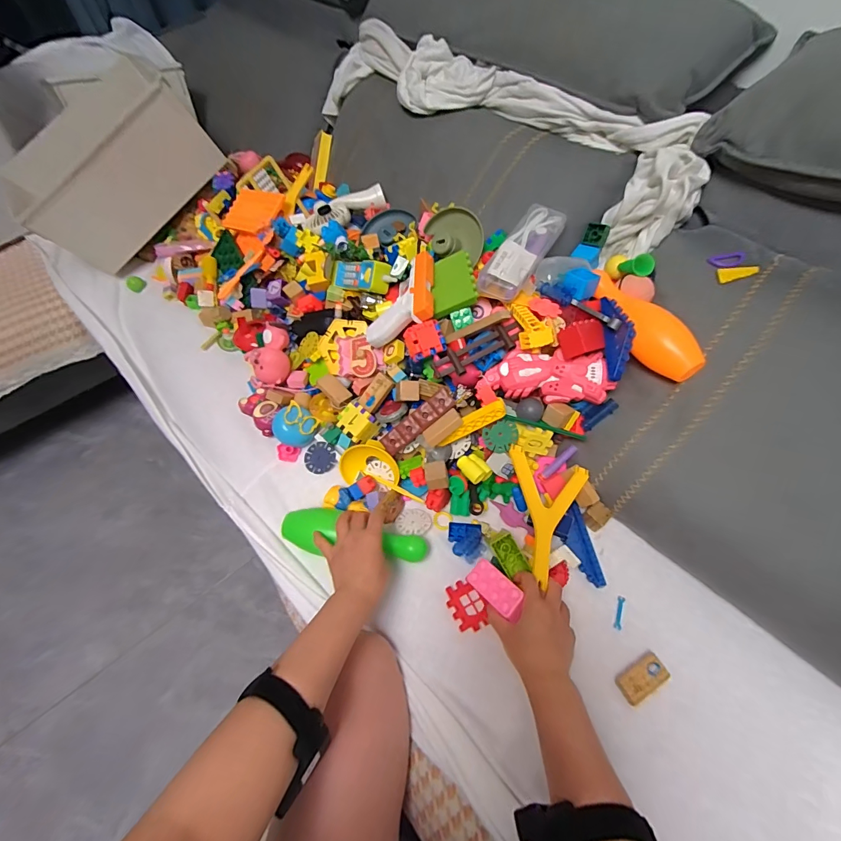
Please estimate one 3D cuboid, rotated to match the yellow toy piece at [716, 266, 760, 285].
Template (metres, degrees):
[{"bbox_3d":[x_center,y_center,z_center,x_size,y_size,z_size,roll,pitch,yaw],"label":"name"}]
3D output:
[{"bbox_3d":[0.432,-0.199,0.545,0.049,0.004,0.022,-2,74,10],"label":"yellow toy piece"}]

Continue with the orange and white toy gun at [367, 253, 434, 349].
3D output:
[{"bbox_3d":[-0.030,-0.184,0.617,0.119,0.027,0.116,-21,55,32],"label":"orange and white toy gun"}]

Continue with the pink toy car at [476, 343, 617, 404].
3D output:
[{"bbox_3d":[0.185,-0.062,0.573,0.168,0.040,0.068,6,95,12],"label":"pink toy car"}]

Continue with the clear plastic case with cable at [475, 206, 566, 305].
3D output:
[{"bbox_3d":[0.155,-0.251,0.604,0.062,0.046,0.187,26,61,15],"label":"clear plastic case with cable"}]

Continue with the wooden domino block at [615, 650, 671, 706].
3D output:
[{"bbox_3d":[0.267,0.307,0.478,0.064,0.006,0.032,-25,61,-16],"label":"wooden domino block"}]

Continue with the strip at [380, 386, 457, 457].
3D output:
[{"bbox_3d":[-0.003,0.002,0.586,0.123,0.007,0.033,-41,91,7],"label":"strip"}]

